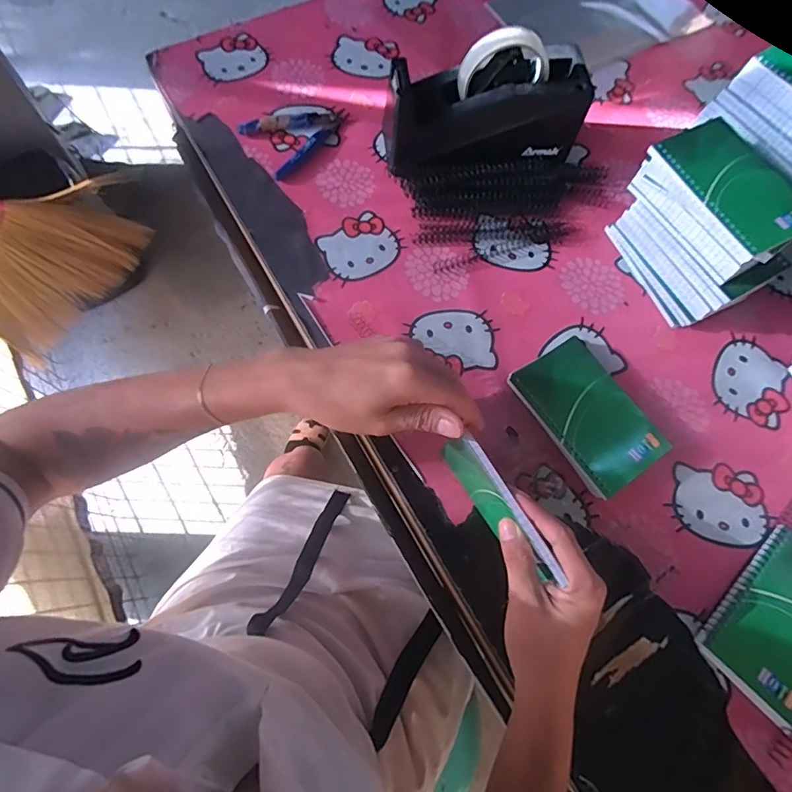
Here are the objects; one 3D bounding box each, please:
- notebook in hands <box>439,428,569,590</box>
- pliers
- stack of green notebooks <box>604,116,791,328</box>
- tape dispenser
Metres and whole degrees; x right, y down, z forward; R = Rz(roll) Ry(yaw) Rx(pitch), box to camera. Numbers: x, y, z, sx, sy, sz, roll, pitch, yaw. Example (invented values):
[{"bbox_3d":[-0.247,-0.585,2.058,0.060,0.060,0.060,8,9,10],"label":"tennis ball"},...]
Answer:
[{"bbox_3d":[0.079,0.085,0.378,0.013,0.080,0.124,-32,74,-13],"label":"notebook in hands"},{"bbox_3d":[-0.108,-0.290,0.542,0.102,0.012,0.081,-32,74,-13],"label":"pliers"},{"bbox_3d":[0.297,-0.160,0.465,0.094,0.115,0.146,-24,73,-11],"label":"stack of green notebooks"},{"bbox_3d":[0.093,-0.290,0.500,0.199,0.113,0.099,-6,70,-5],"label":"tape dispenser"}]

